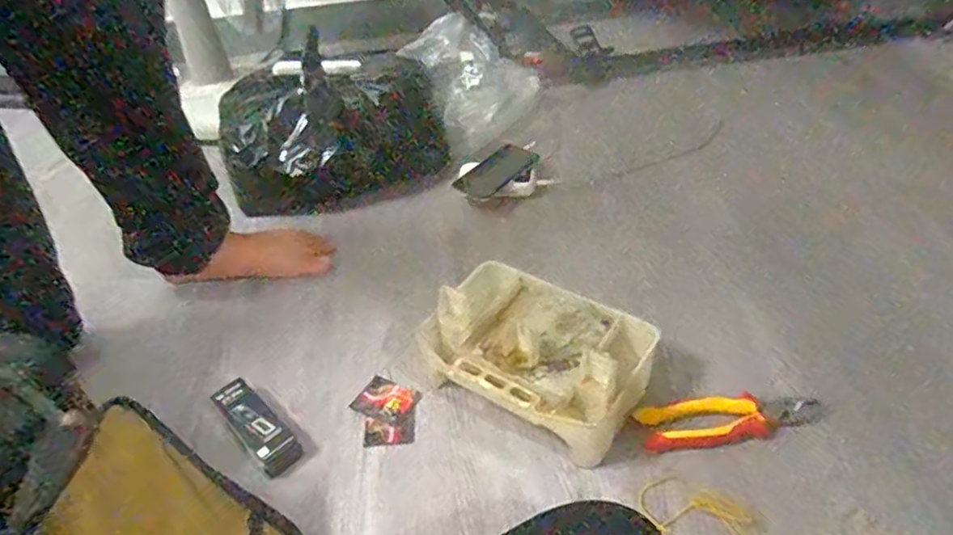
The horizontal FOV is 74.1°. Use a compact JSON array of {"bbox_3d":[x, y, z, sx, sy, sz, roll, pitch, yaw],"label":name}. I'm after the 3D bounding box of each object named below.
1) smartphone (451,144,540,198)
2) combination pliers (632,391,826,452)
[{"bbox_3d":[0.034,-0.160,1.053,0.067,0.007,0.141,39,65,24],"label":"smartphone"},{"bbox_3d":[0.272,0.161,0.683,0.186,0.017,0.061,-10,41,-3],"label":"combination pliers"}]

